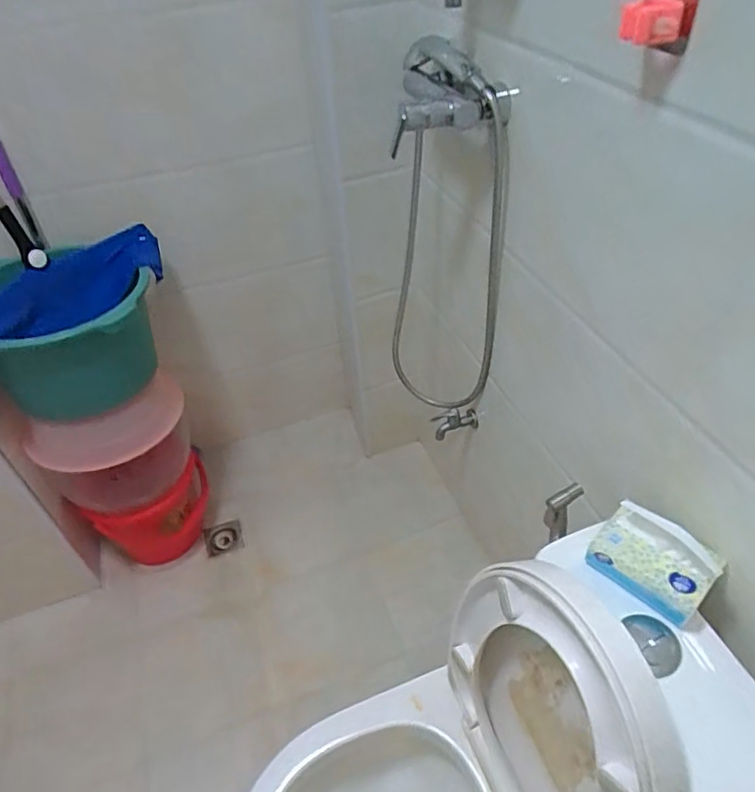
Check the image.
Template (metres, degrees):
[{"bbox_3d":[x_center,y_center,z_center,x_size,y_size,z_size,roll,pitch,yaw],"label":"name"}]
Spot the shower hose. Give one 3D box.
[{"bbox_3d":[0.122,-0.248,1.240,0.103,0.837,0.274,-36,56,-28],"label":"shower hose"}]

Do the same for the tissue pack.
[{"bbox_3d":[0.338,0.201,0.722,0.138,0.070,0.081,32,54,32],"label":"tissue pack"}]

